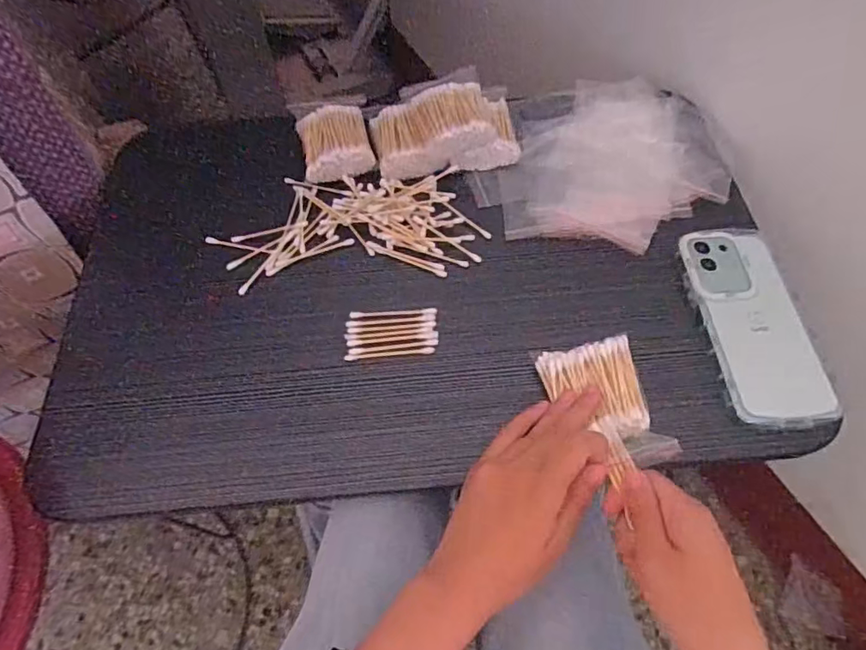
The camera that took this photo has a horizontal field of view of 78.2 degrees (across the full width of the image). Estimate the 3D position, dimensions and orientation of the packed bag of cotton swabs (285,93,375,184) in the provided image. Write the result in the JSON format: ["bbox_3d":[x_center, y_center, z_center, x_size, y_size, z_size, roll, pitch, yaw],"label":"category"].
[{"bbox_3d":[-0.092,-0.177,0.494,0.065,0.017,0.084,-12,61,-5],"label":"packed bag of cotton swabs"}]

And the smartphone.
[{"bbox_3d":[0.245,-0.005,0.407,0.073,0.015,0.165,-5,61,-2],"label":"smartphone"}]

